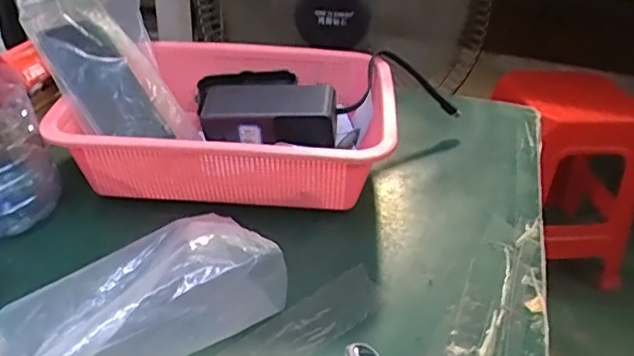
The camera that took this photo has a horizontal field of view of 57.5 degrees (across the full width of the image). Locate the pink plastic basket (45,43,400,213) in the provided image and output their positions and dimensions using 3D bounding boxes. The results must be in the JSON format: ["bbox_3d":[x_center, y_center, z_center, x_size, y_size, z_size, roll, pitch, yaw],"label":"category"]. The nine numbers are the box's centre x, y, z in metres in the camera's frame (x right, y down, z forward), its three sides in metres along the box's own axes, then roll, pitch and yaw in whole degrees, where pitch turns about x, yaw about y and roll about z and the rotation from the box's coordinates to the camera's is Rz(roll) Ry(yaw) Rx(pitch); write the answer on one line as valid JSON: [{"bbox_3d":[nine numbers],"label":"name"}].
[{"bbox_3d":[-0.074,-0.048,0.572,0.291,0.089,0.214,4,33,5],"label":"pink plastic basket"}]

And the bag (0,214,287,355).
[{"bbox_3d":[-0.130,0.084,0.389,0.189,0.065,0.121,-22,40,-31],"label":"bag"}]

